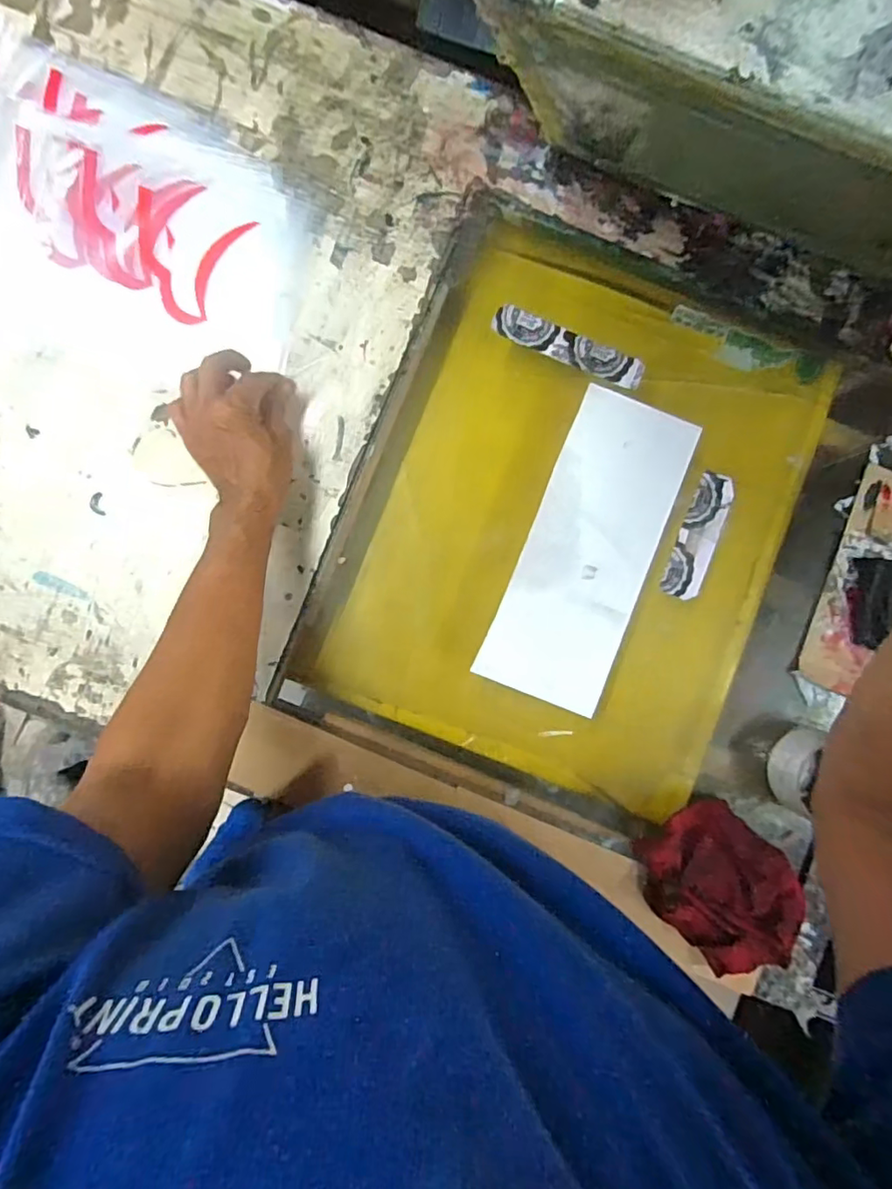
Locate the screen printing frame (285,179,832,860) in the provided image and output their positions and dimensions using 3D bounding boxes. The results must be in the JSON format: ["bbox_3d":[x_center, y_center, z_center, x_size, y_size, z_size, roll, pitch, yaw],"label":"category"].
[{"bbox_3d":[0.128,-0.066,0.566,0.431,0.071,0.525,22,88,-1],"label":"screen printing frame"}]

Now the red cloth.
[{"bbox_3d":[0.247,0.265,0.519,0.115,0.035,0.145,-40,90,-2],"label":"red cloth"}]

